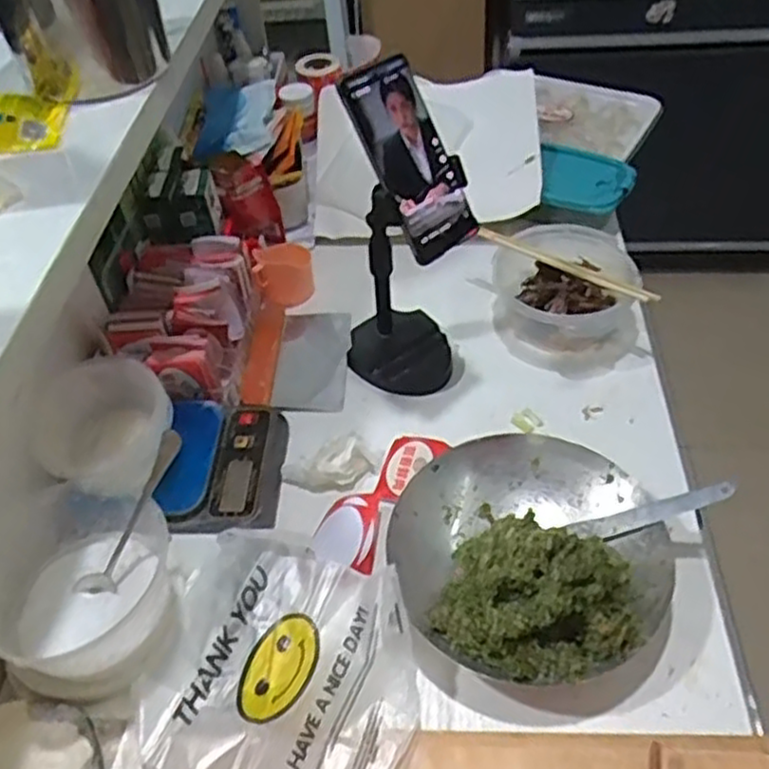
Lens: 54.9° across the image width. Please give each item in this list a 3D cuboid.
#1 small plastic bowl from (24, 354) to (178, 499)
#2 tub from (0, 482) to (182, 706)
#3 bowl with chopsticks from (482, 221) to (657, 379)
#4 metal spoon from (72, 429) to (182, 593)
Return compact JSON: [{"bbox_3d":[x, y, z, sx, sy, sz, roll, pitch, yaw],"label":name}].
[{"bbox_3d":[-0.234,0.045,0.642,0.110,0.075,0.128,6,47,11],"label":"small plastic bowl"},{"bbox_3d":[-0.233,0.158,0.565,0.143,0.092,0.131,-3,46,3],"label":"tub"},{"bbox_3d":[0.197,-0.106,0.813,0.155,0.077,0.190,-3,46,2],"label":"bowl with chopsticks"},{"bbox_3d":[-0.193,0.101,0.564,0.020,0.173,0.024,11,31,-43],"label":"metal spoon"}]

